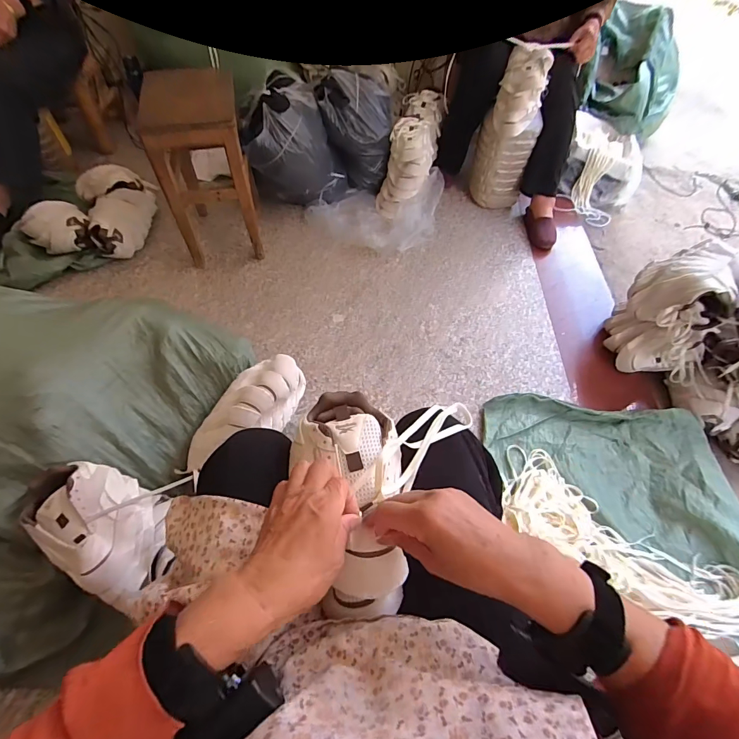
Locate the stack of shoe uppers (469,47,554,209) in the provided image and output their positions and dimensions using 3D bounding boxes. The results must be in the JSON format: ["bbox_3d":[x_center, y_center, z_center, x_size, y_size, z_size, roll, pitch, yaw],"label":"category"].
[{"bbox_3d":[0.463,-0.769,1.302,0.174,0.451,0.147,7,55,2],"label":"stack of shoe uppers"}]

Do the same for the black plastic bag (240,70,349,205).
[{"bbox_3d":[-0.243,-0.740,1.307,0.322,0.334,0.298,-9,56,-8],"label":"black plastic bag"}]

